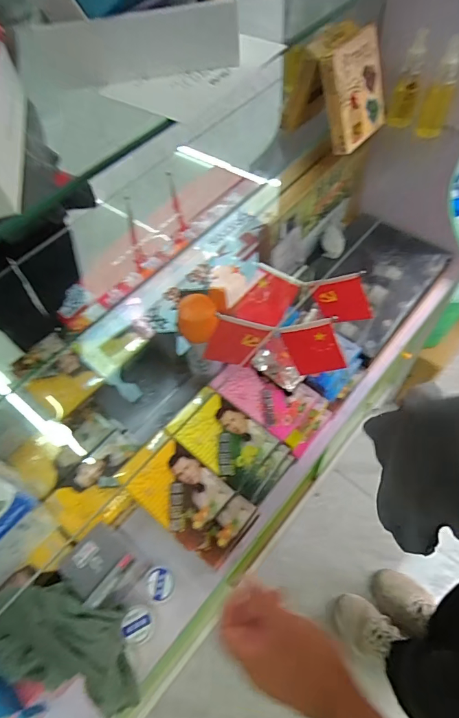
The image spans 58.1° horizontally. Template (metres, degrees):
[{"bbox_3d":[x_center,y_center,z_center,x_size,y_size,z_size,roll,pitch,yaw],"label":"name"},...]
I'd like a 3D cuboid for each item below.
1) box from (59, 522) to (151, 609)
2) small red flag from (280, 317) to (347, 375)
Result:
[{"bbox_3d":[-0.181,0.307,0.613,0.087,0.109,0.086,32,66,22],"label":"box"},{"bbox_3d":[0.129,-0.017,0.626,0.077,0.107,0.012,-10,44,20],"label":"small red flag"}]

